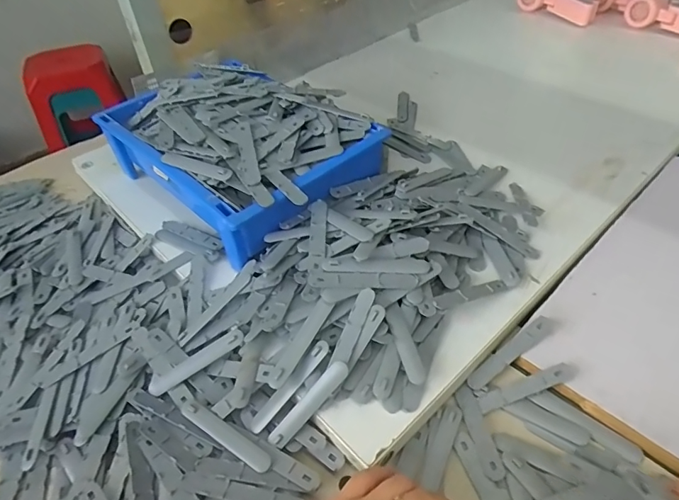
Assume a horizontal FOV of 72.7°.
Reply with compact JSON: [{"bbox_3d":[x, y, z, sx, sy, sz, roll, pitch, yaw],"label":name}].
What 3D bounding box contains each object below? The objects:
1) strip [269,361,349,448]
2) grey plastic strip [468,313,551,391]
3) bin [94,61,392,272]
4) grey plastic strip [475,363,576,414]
[{"bbox_3d":[-0.025,0.122,0.368,0.087,0.009,0.016,-50,51,9],"label":"strip"},{"bbox_3d":[0.153,0.092,0.415,0.095,0.006,0.017,-36,52,-11],"label":"grey plastic strip"},{"bbox_3d":[-0.118,-0.123,0.542,0.207,0.103,0.301,-36,52,-29],"label":"bin"},{"bbox_3d":[0.158,0.117,0.393,0.083,0.008,0.016,-24,46,4],"label":"grey plastic strip"}]

